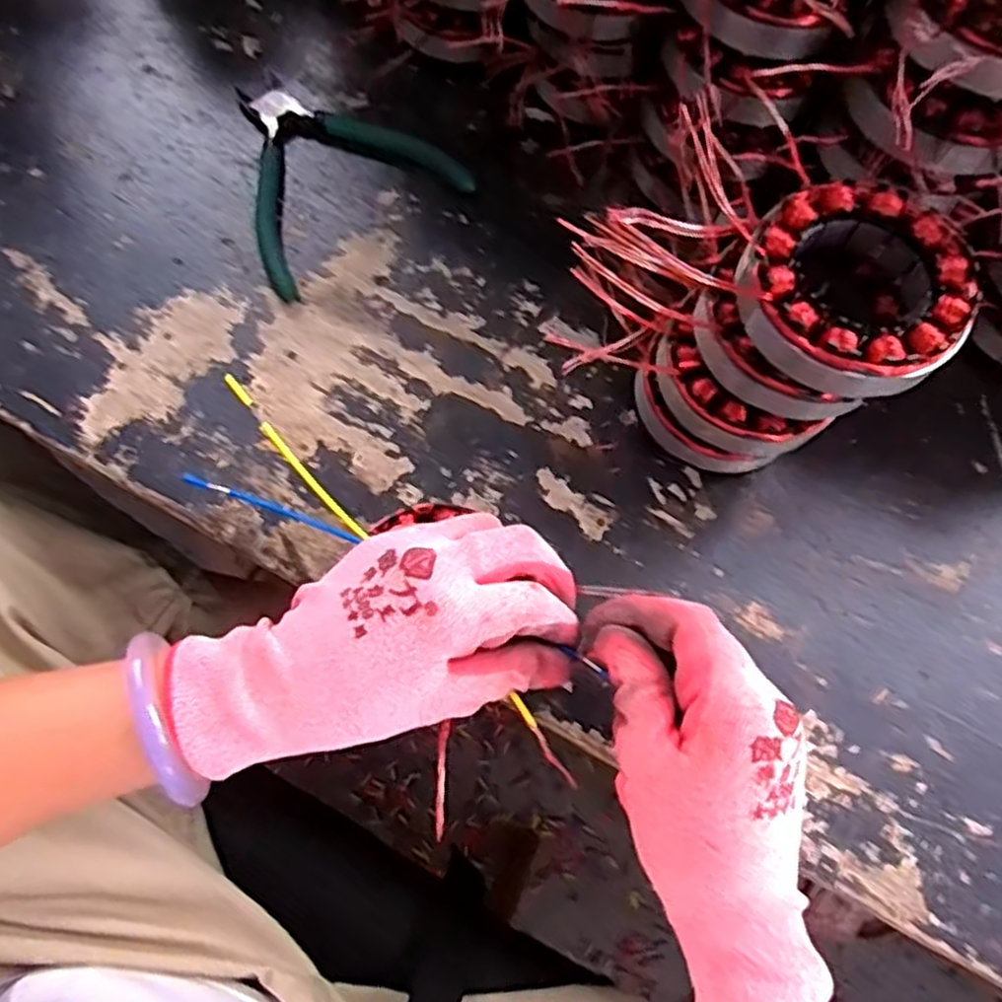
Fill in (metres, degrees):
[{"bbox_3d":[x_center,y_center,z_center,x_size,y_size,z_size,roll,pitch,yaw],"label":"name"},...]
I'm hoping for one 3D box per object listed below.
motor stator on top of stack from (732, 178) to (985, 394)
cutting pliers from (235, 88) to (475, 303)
[{"bbox_3d":[0.139,-0.083,0.296,0.086,0.022,0.093,0,75,-2],"label":"motor stator on top of stack"},{"bbox_3d":[-0.100,-0.197,0.438,0.130,0.011,0.126,-32,78,-10],"label":"cutting pliers"}]

